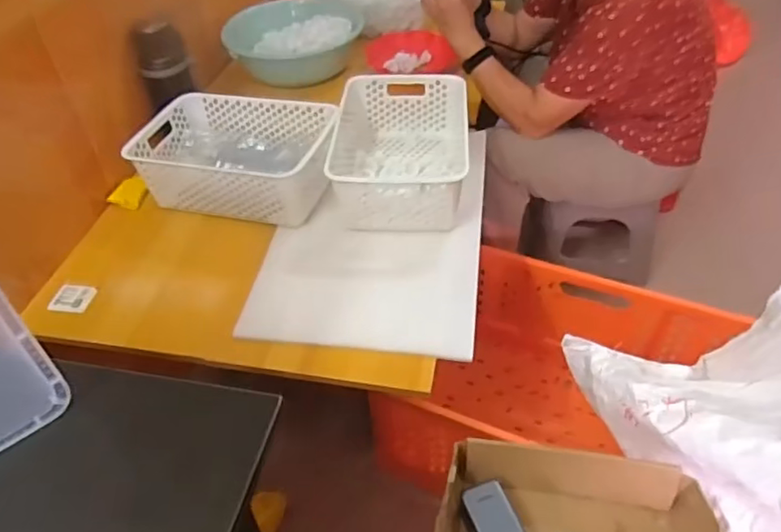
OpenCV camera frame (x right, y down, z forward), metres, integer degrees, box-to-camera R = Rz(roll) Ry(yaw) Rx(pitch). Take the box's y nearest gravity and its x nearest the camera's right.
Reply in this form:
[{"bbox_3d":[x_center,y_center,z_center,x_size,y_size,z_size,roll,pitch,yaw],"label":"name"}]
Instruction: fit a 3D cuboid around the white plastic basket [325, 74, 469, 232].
[{"bbox_3d":[0.021,-0.196,0.978,0.212,0.100,0.304,-1,45,2],"label":"white plastic basket"}]

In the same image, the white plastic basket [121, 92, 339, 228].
[{"bbox_3d":[-0.246,-0.175,0.999,0.310,0.122,0.199,10,46,12],"label":"white plastic basket"}]

